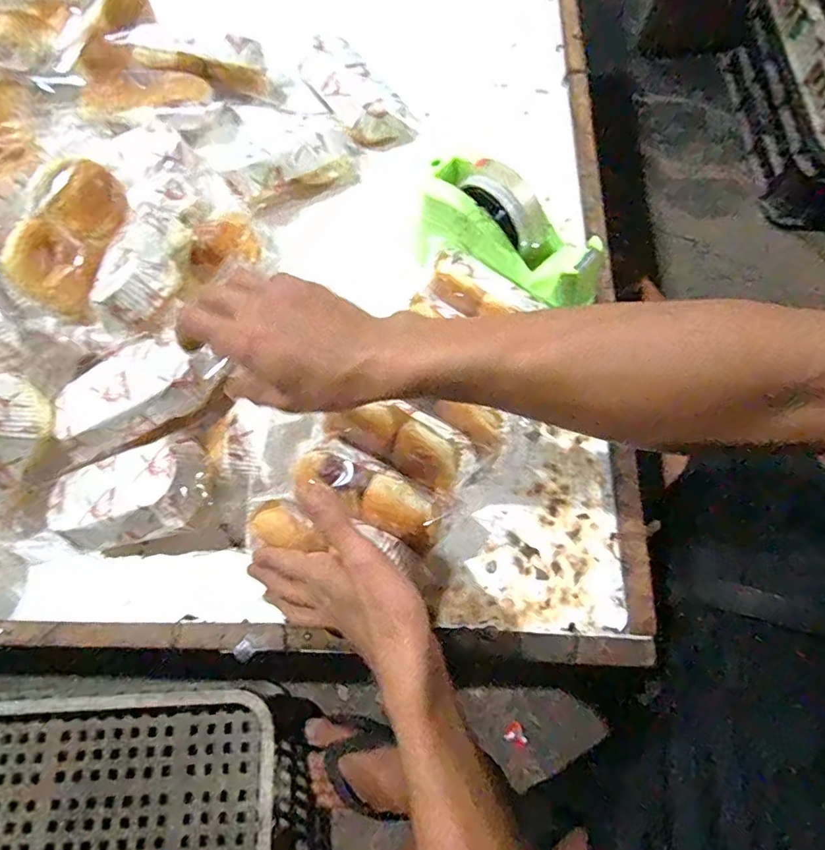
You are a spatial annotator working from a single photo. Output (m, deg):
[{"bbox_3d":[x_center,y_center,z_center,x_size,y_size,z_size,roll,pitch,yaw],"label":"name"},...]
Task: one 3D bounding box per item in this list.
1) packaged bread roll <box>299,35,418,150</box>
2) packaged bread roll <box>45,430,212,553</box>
[{"bbox_3d":[-0.066,-0.374,0.597,0.071,0.049,0.147,-38,74,-11],"label":"packaged bread roll"},{"bbox_3d":[-0.232,0.059,0.422,0.137,0.050,0.074,-17,71,10],"label":"packaged bread roll"}]

